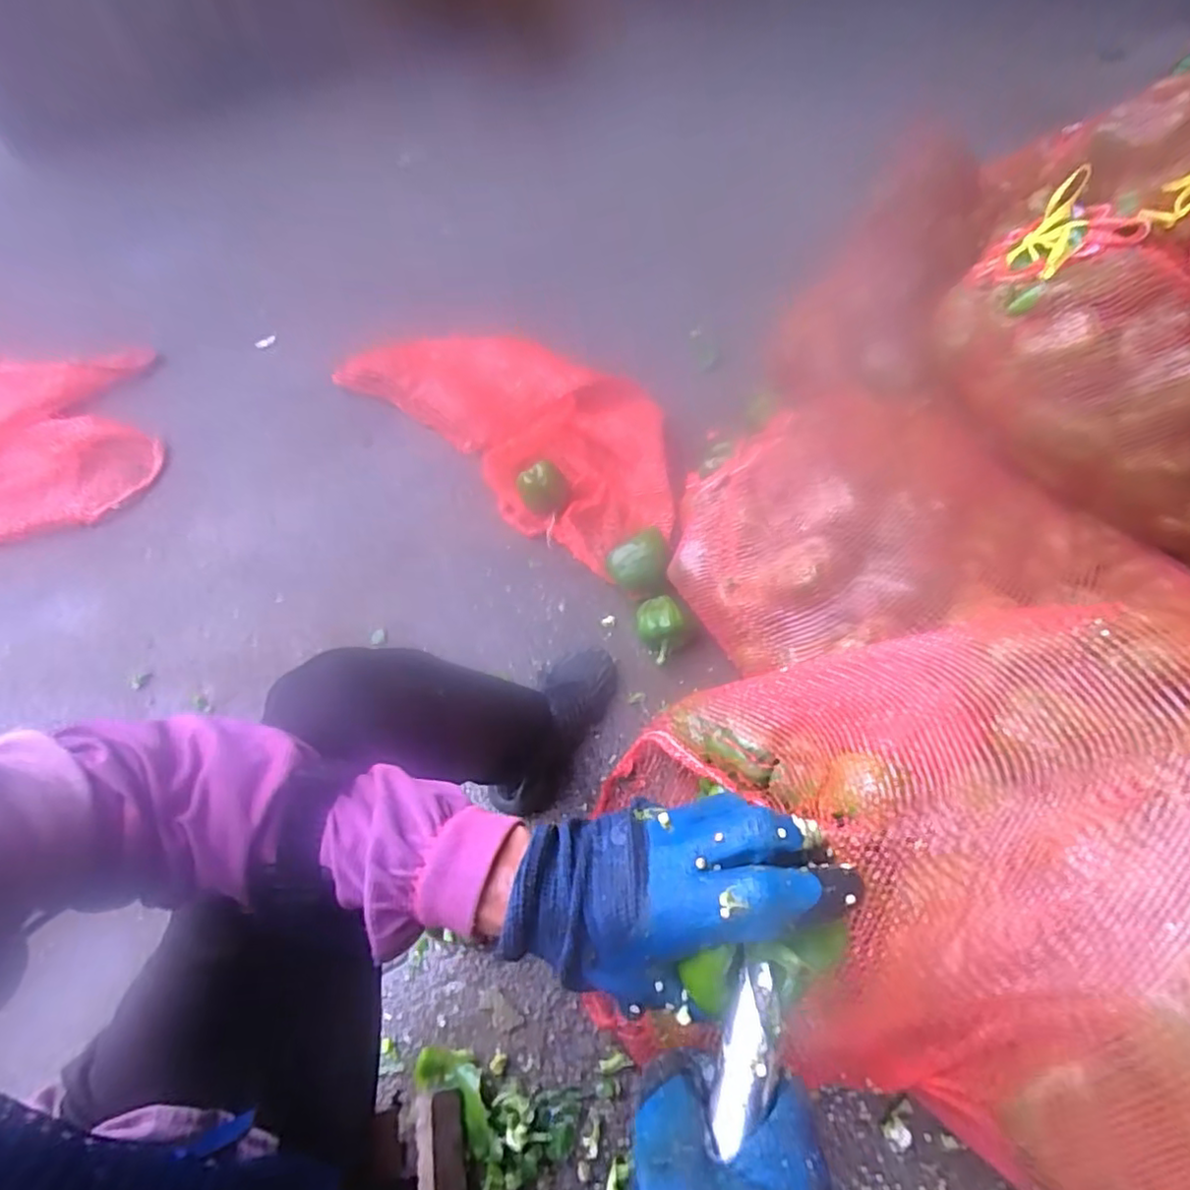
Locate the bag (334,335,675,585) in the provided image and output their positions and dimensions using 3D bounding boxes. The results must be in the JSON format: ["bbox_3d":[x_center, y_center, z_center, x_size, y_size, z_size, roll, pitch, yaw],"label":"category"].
[{"bbox_3d":[-0.155,-0.343,1.226,0.330,0.058,0.839,-43,62,-14],"label":"bag"}]

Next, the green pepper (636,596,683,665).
[{"bbox_3d":[0.086,0.045,0.891,0.060,0.071,0.059,-1,55,2],"label":"green pepper"}]

